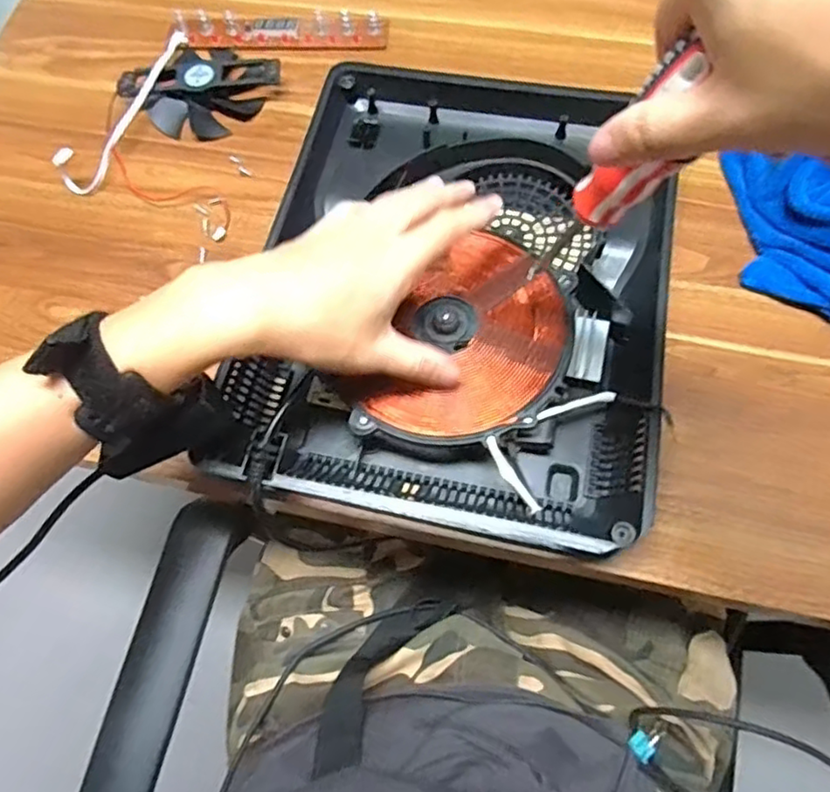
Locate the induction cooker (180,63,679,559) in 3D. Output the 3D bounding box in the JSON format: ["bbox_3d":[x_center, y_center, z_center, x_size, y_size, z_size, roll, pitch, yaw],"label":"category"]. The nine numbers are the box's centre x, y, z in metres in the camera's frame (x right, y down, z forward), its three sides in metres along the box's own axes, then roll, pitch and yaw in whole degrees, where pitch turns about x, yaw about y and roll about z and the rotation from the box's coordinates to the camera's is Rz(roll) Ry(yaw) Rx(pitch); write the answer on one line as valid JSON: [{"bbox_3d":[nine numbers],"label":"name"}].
[{"bbox_3d":[0.035,-0.090,0.450,0.267,0.053,0.358,10,68,7],"label":"induction cooker"}]

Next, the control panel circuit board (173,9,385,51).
[{"bbox_3d":[-0.126,-0.340,0.598,0.198,0.019,0.030,3,67,4],"label":"control panel circuit board"}]

